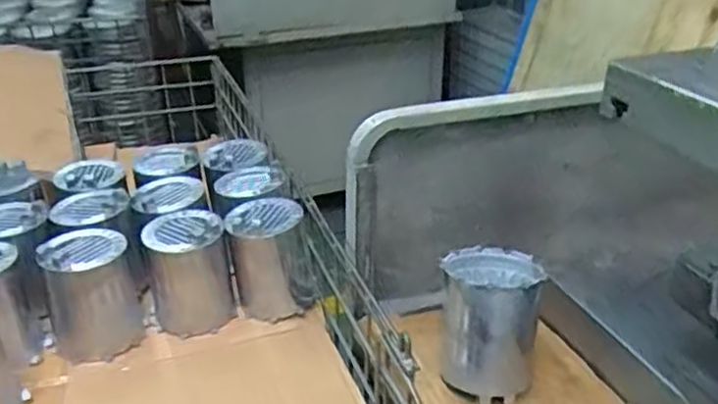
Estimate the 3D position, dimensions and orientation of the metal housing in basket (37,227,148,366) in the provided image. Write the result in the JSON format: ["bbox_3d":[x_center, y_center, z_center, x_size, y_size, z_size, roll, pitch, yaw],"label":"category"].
[{"bbox_3d":[-0.281,0.098,0.713,0.085,0.122,0.080,-15,31,-24],"label":"metal housing in basket"}]

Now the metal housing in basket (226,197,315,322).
[{"bbox_3d":[-0.103,0.067,0.779,0.088,0.117,0.079,-9,30,-15],"label":"metal housing in basket"}]

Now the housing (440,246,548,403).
[{"bbox_3d":[0.124,0.117,0.651,0.093,0.113,0.108,5,29,11],"label":"housing"}]

